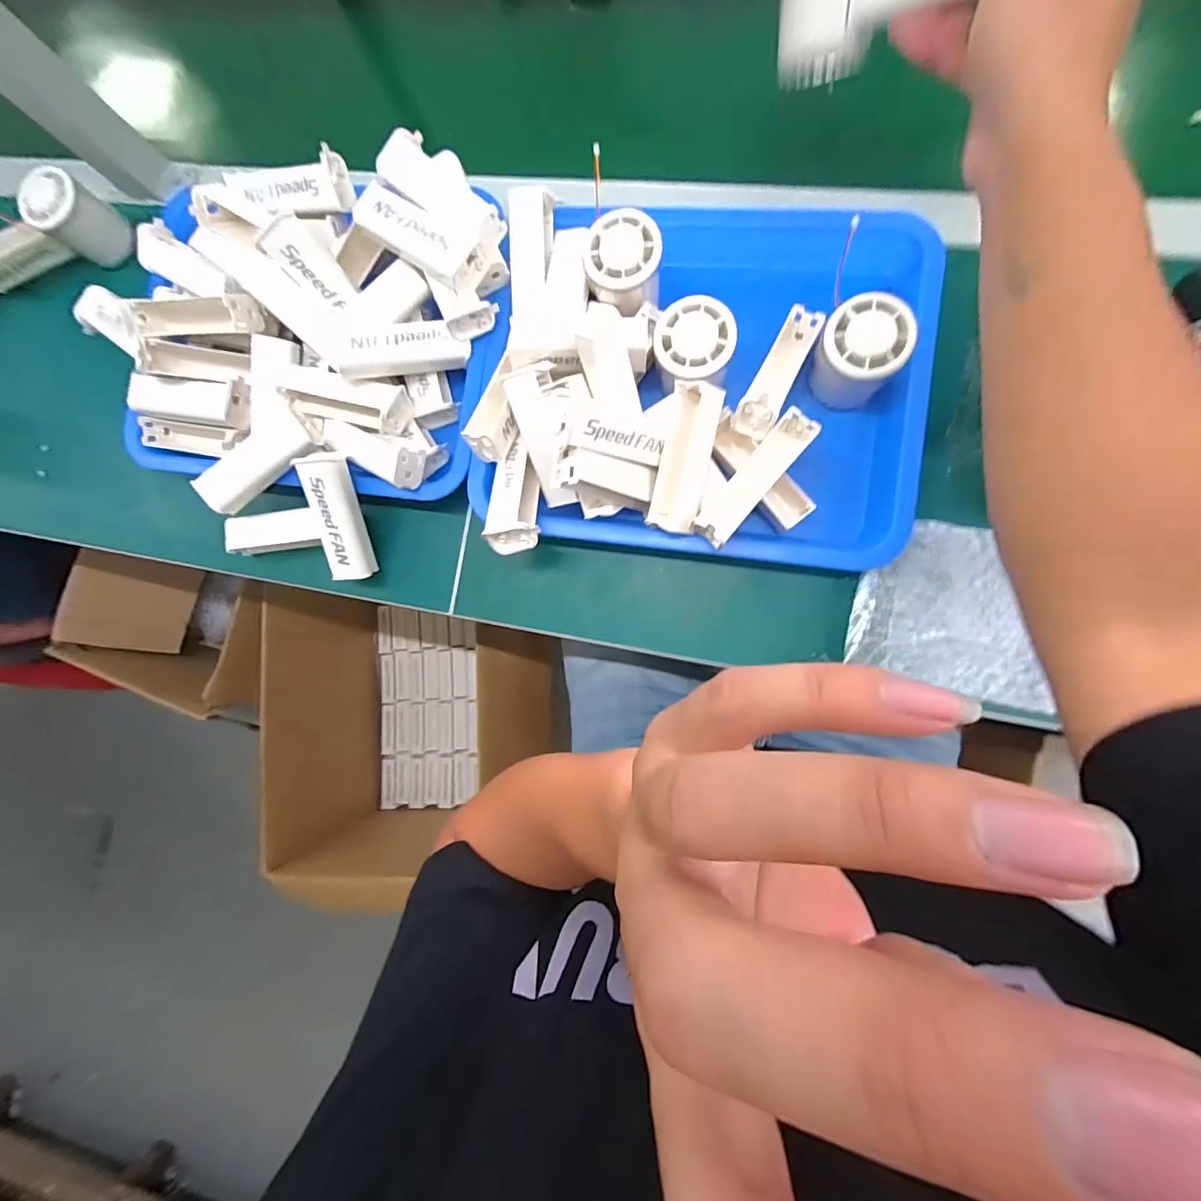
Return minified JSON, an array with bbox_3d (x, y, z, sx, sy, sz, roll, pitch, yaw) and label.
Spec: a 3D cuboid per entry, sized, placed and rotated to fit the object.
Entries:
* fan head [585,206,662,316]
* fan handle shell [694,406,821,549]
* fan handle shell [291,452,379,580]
[{"bbox_3d":[0.018,-0.255,0.387,0.058,0.045,0.055,5,87,8],"label":"fan head"},{"bbox_3d":[0.107,-0.084,0.354,0.028,0.028,0.104,39,92,9],"label":"fan handle shell"},{"bbox_3d":[-0.213,-0.068,0.416,0.031,0.028,0.102,-5,111,8],"label":"fan handle shell"}]

